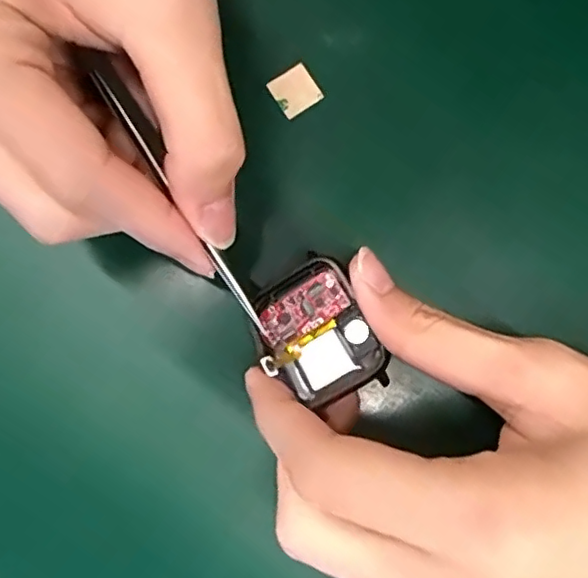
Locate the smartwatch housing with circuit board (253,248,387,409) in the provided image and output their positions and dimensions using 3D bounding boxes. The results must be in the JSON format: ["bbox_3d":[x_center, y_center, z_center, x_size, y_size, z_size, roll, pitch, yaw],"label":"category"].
[{"bbox_3d":[0.006,0.014,0.191,0.033,0.016,0.044,-23,81,-5],"label":"smartwatch housing with circuit board"}]

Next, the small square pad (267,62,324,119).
[{"bbox_3d":[0.000,-0.071,0.214,0.015,0.004,0.016,-32,84,4],"label":"small square pad"}]

